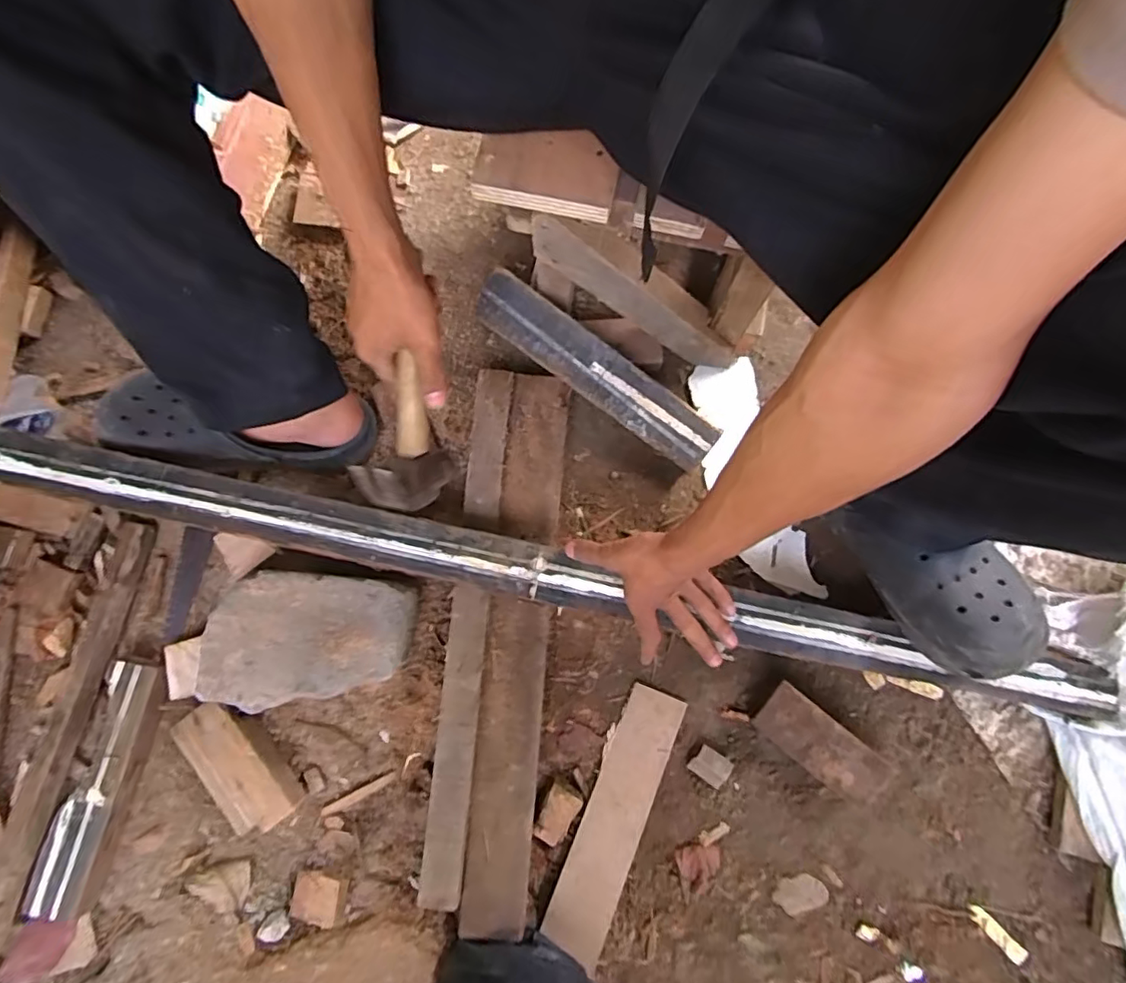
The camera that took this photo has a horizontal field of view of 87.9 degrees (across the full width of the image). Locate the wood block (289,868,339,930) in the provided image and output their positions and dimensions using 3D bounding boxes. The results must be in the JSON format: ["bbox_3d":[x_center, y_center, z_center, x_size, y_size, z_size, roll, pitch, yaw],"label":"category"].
[{"bbox_3d":[-0.252,0.414,0.593,0.048,0.009,0.044,13,79,5],"label":"wood block"}]

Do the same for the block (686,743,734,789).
[{"bbox_3d":[0.153,0.283,0.600,0.039,0.016,0.030,33,81,9],"label":"block"}]

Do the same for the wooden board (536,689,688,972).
[{"bbox_3d":[0.053,0.330,0.594,0.062,0.013,0.257,21,80,7],"label":"wooden board"}]

